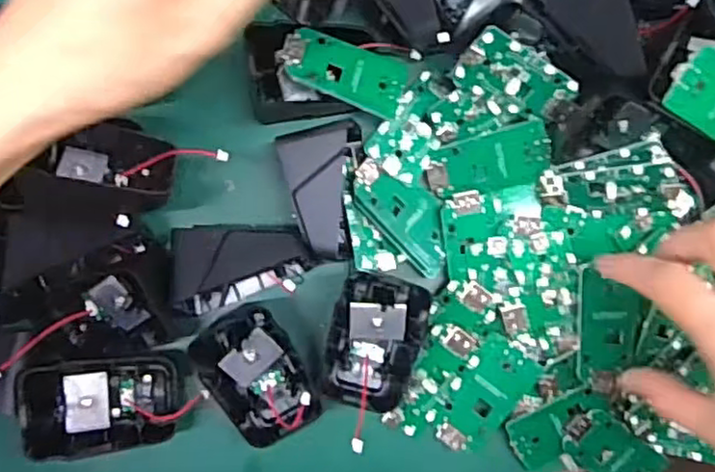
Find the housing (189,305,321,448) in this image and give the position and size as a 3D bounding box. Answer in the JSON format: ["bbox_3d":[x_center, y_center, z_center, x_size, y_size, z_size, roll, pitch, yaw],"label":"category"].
[{"bbox_3d":[-0.050,0.070,0.337,0.042,0.031,0.066,-29,90,-1],"label":"housing"}]

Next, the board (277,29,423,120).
[{"bbox_3d":[-0.003,-0.083,0.332,0.070,0.006,0.035,21,74,-16],"label":"board"}]

